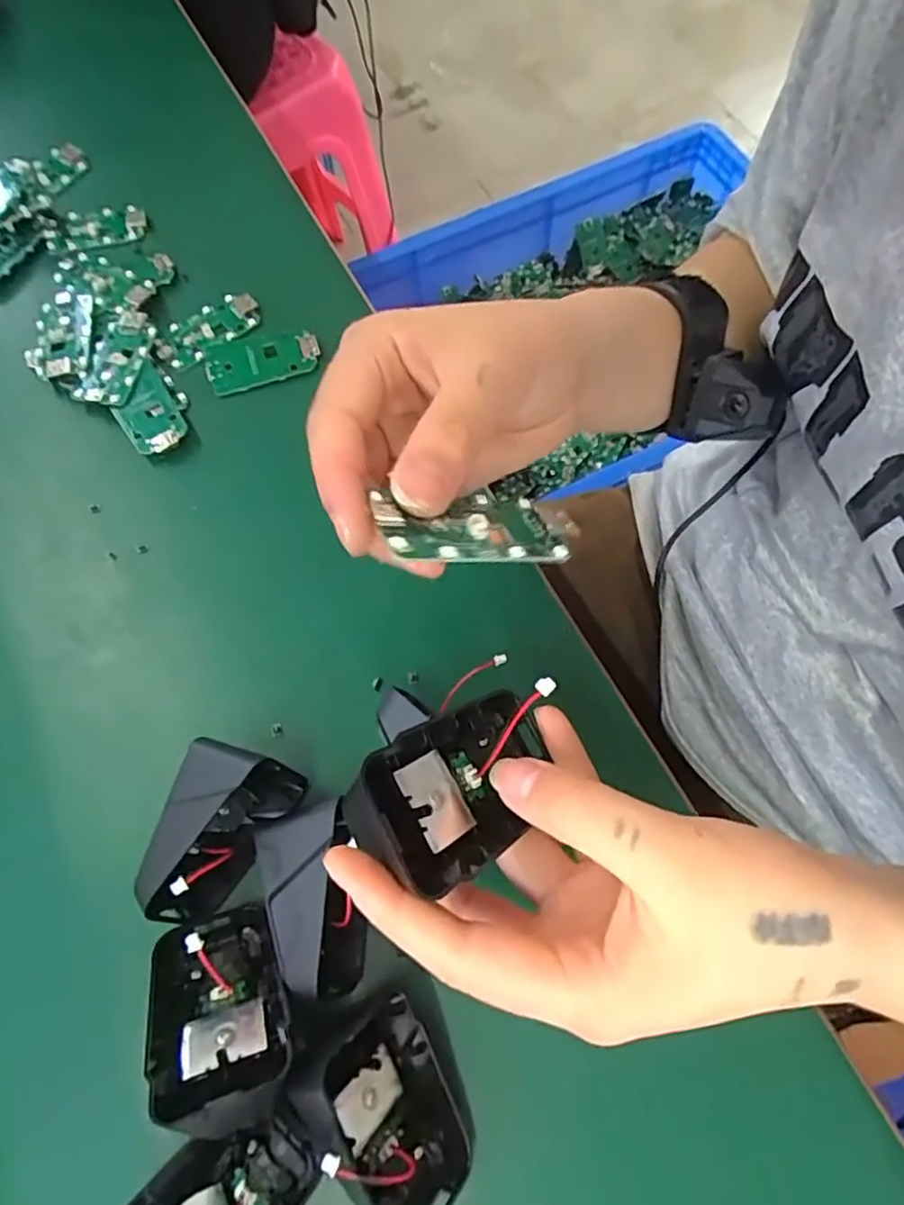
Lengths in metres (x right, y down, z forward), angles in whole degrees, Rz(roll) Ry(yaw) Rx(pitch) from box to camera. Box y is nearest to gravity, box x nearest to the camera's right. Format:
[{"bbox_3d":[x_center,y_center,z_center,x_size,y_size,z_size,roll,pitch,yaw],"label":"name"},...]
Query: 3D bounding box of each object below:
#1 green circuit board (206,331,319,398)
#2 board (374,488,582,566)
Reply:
[{"bbox_3d":[-0.109,-0.141,0.374,0.063,0.005,0.031,-16,68,-5],"label":"green circuit board"},{"bbox_3d":[0.008,-0.023,0.189,0.061,0.006,0.030,-2,42,-30],"label":"board"}]

